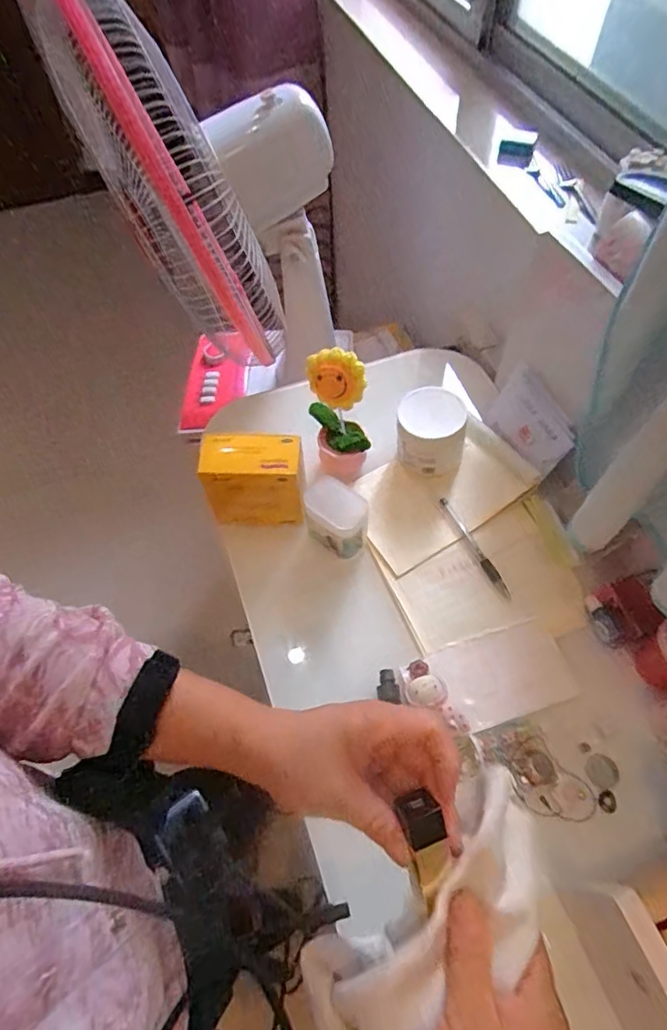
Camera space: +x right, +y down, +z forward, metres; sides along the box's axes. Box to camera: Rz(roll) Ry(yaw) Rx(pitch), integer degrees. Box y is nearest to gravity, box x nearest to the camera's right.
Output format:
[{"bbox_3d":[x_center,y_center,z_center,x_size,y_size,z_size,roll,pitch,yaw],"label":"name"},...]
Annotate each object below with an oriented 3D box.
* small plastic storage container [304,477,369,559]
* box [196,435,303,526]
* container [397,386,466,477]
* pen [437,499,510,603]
[{"bbox_3d":[0.003,0.008,0.552,0.061,0.075,0.045,34,66,20],"label":"small plastic storage container"},{"bbox_3d":[-0.084,-0.037,0.573,0.101,0.097,0.052,1,60,3],"label":"box"},{"bbox_3d":[0.108,-0.094,0.592,0.073,0.090,0.064,7,60,6],"label":"container"},{"bbox_3d":[0.153,0.034,0.578,0.011,0.008,0.127,-24,61,-11],"label":"pen"}]

